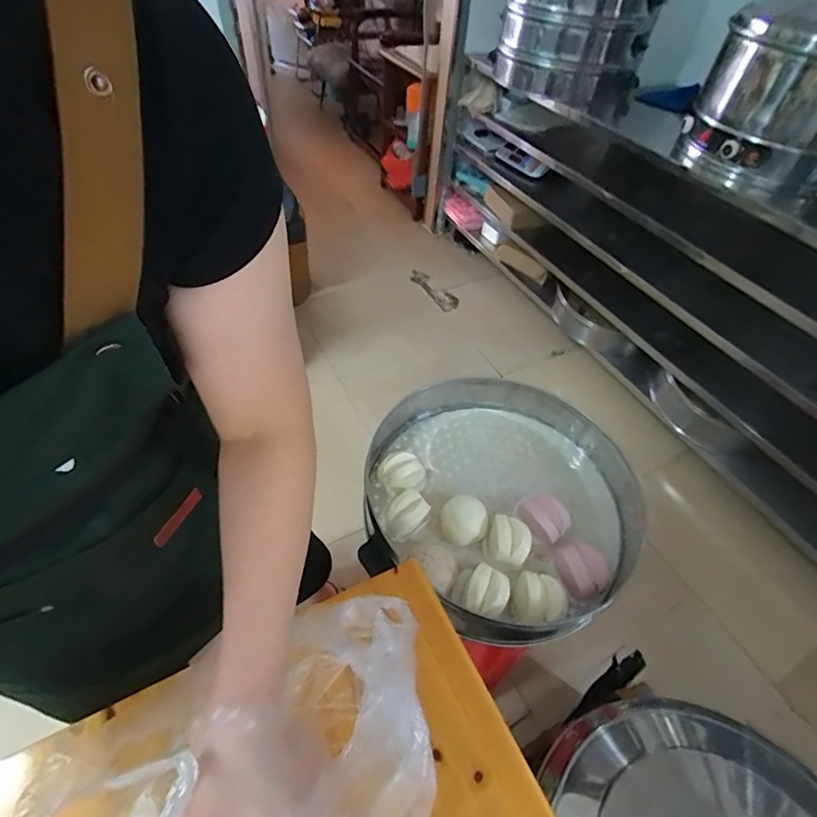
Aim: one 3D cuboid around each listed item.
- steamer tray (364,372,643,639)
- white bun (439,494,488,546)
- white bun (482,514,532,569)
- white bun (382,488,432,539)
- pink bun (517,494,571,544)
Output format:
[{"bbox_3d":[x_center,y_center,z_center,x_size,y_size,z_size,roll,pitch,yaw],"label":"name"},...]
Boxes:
[{"bbox_3d":[0.169,0.150,0.852,0.496,0.097,0.489,27,53,15],"label":"steamer tray"},{"bbox_3d":[0.101,0.200,0.802,0.087,0.053,0.080,3,51,-4],"label":"white bun"},{"bbox_3d":[0.178,0.238,0.793,0.079,0.045,0.089,26,53,14],"label":"white bun"},{"bbox_3d":[-0.002,0.191,0.803,0.089,0.045,0.061,-35,62,-29],"label":"white bun"},{"bbox_3d":[0.259,0.199,0.830,0.078,0.051,0.090,-26,58,-25],"label":"pink bun"}]

